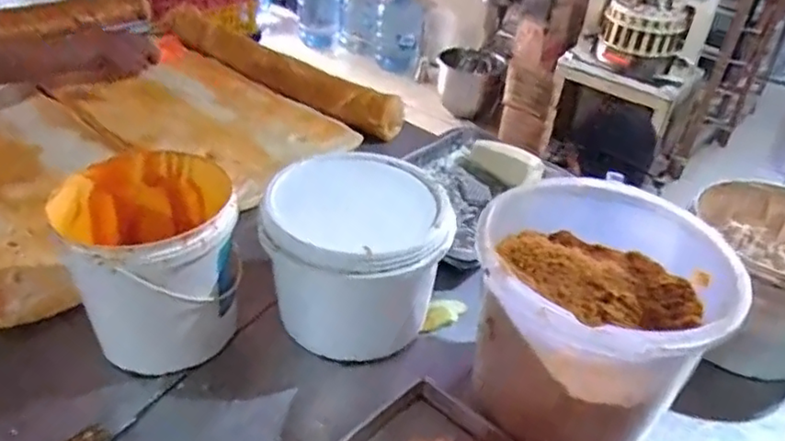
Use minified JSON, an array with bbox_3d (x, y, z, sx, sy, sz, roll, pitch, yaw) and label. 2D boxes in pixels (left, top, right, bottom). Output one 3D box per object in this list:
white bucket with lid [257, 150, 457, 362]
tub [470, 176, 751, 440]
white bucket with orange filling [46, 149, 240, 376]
[{"bbox_3d":[-0.048,0.039,0.781,0.215,0.166,0.198,4,34,-3],"label":"white bucket with lid"},{"bbox_3d":[0.202,0.115,0.655,0.230,0.221,0.232,4,34,-3],"label":"tub"},{"bbox_3d":[-0.286,0.041,0.731,0.210,0.177,0.212,-7,36,-17],"label":"white bucket with orange filling"}]

